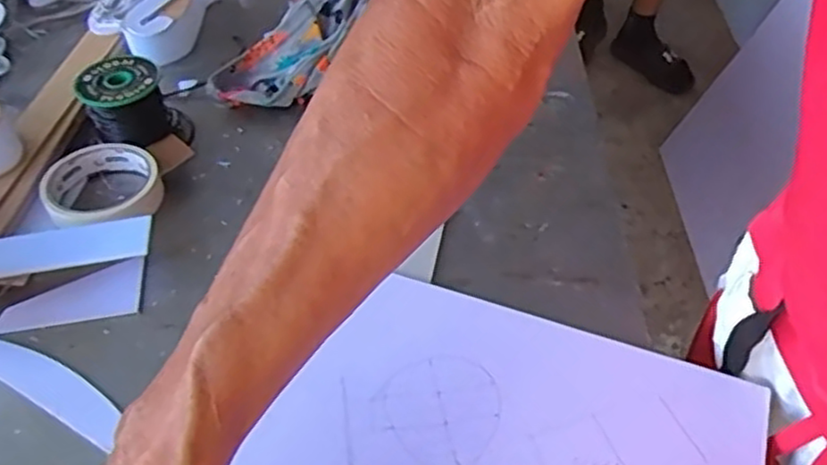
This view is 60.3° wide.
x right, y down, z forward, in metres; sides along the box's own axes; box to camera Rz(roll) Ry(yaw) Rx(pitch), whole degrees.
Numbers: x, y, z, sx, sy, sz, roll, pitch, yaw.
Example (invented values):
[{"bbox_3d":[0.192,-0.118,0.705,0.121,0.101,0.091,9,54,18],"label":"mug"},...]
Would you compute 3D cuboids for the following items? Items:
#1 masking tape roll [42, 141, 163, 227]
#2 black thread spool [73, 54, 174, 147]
[{"bbox_3d":[-0.254,-0.038,0.578,0.088,0.026,0.103,-24,50,-20],"label":"masking tape roll"},{"bbox_3d":[-0.249,-0.108,0.619,0.063,0.065,0.058,-1,47,1],"label":"black thread spool"}]

